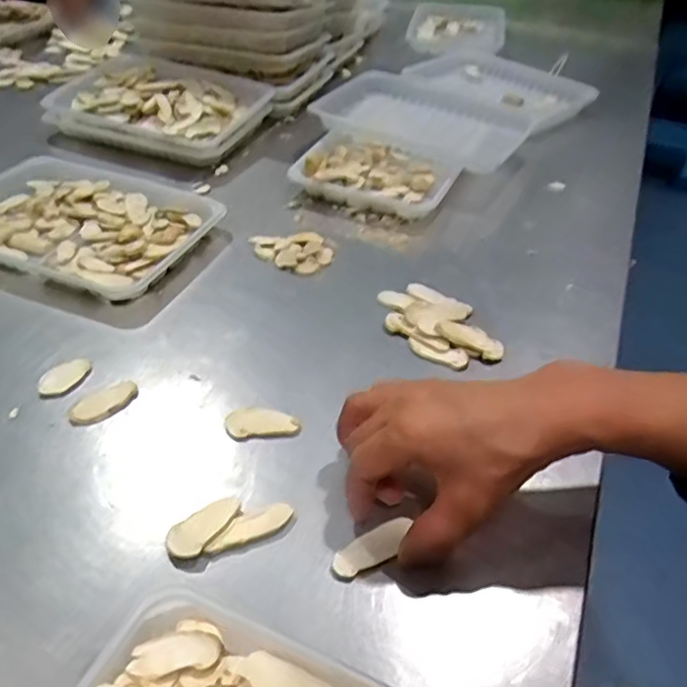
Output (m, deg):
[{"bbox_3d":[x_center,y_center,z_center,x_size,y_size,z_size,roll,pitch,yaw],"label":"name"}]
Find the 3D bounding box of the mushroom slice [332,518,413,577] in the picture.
[{"bbox_3d":[0.018,0.115,0.344,0.051,0.005,0.021,-25,50,-28],"label":"mushroom slice"}]

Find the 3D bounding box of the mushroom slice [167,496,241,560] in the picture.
[{"bbox_3d":[-0.082,0.103,0.350,0.024,0.005,0.045,23,46,20],"label":"mushroom slice"}]

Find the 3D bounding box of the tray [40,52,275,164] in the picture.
[{"bbox_3d":[-0.221,-0.291,0.738,0.235,0.045,0.172,18,45,16],"label":"tray"}]

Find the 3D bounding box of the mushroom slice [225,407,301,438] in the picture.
[{"bbox_3d":[-0.055,0.053,0.412,0.049,0.005,0.022,0,43,-4],"label":"mushroom slice"}]

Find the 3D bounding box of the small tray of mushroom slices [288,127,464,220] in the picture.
[{"bbox_3d":[0.037,-0.184,0.656,0.160,0.031,0.115,14,44,11],"label":"small tray of mushroom slices"}]

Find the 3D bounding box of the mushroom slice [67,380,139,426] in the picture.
[{"bbox_3d":[-0.166,0.041,0.422,0.048,0.008,0.022,-27,51,-29],"label":"mushroom slice"}]

